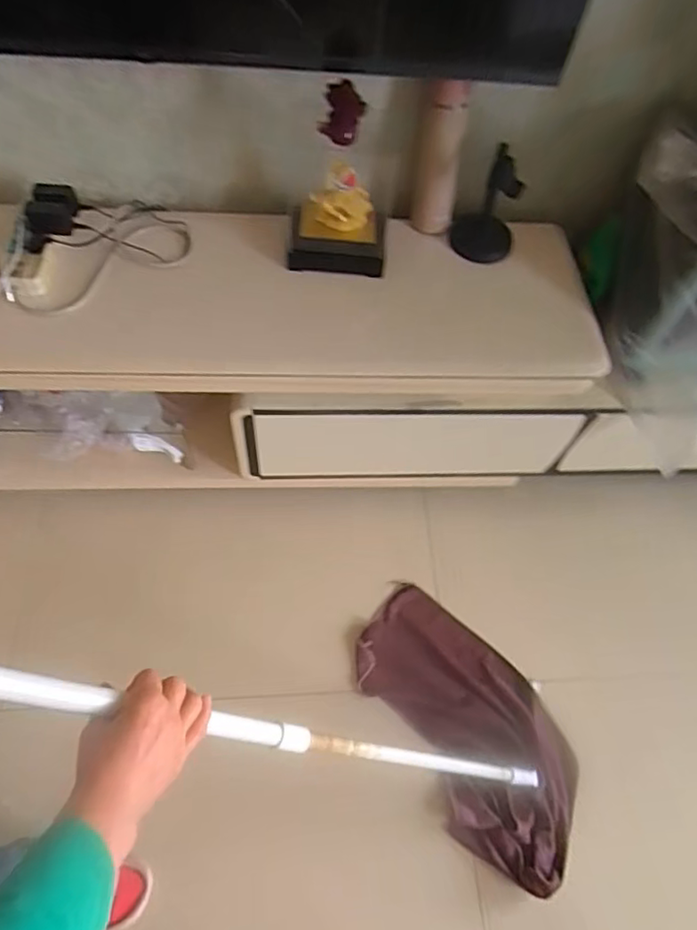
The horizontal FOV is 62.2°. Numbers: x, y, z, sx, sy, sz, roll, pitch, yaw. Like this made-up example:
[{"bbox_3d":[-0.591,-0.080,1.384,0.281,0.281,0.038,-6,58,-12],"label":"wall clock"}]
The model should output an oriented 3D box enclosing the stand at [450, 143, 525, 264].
[{"bbox_3d":[0.232,-0.419,0.930,0.108,0.183,0.108,15,61,3],"label":"stand"}]

